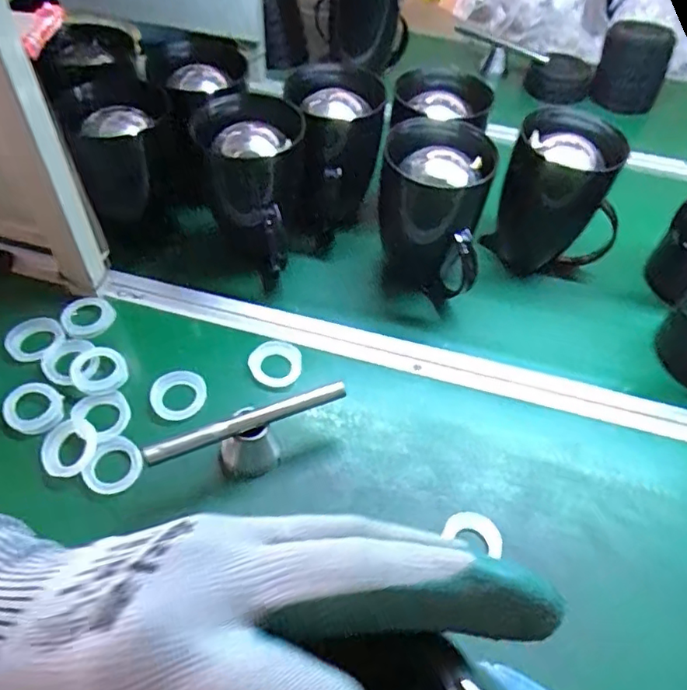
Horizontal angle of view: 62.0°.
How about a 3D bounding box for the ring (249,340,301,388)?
[{"bbox_3d":[-0.079,0.021,0.660,0.059,0.007,0.058,5,57,-8],"label":"ring"}]

